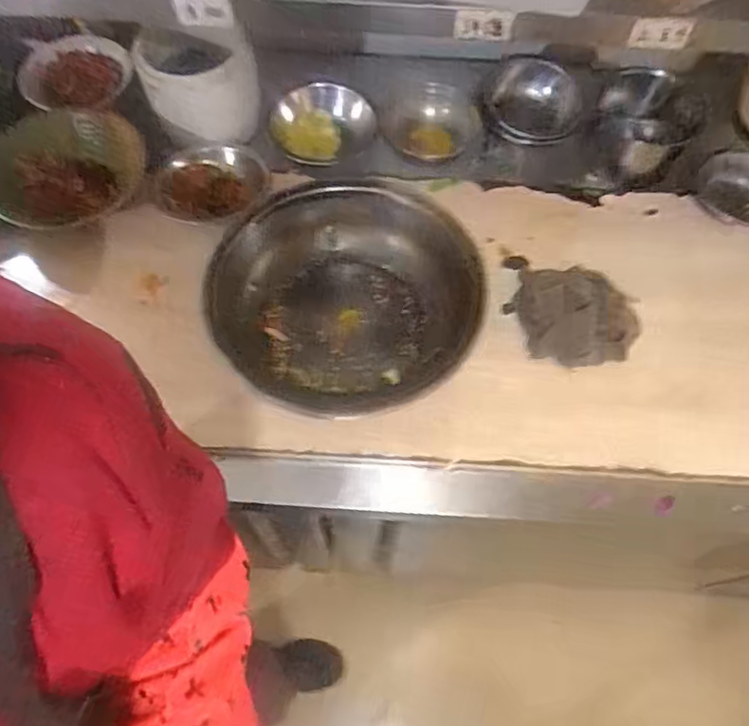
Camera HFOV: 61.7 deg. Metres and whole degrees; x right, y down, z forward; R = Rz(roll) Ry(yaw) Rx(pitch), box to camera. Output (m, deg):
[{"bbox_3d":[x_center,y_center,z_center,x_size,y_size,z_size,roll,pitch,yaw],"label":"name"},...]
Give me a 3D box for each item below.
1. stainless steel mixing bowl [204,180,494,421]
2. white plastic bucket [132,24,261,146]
[{"bbox_3d":[-0.029,-0.083,0.817,0.317,0.101,0.316,0,64,0],"label":"stainless steel mixing bowl"},{"bbox_3d":[-0.261,-0.423,0.947,0.164,0.117,0.151,0,64,0],"label":"white plastic bucket"}]

